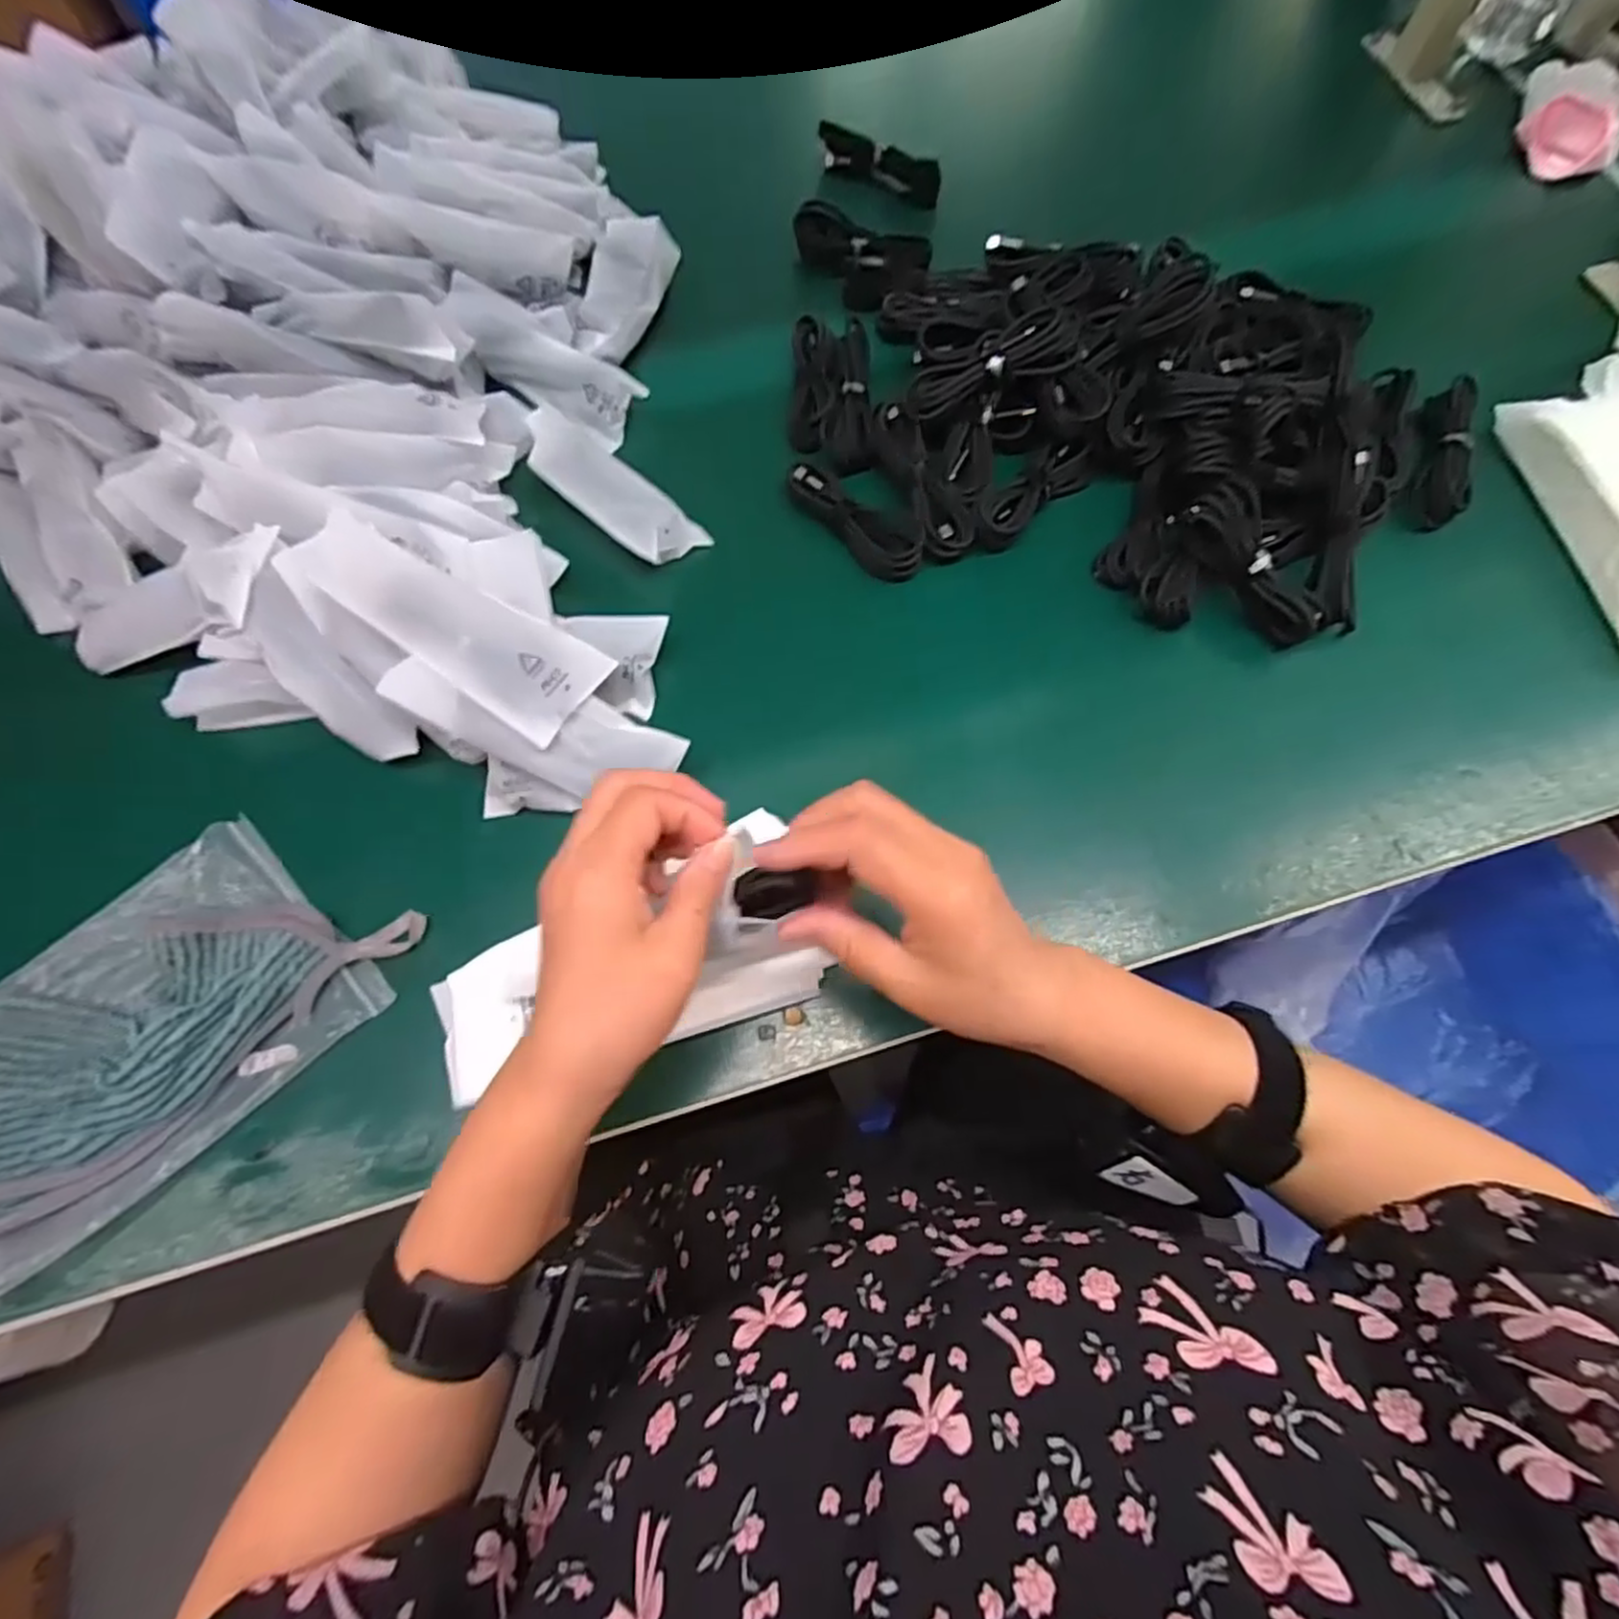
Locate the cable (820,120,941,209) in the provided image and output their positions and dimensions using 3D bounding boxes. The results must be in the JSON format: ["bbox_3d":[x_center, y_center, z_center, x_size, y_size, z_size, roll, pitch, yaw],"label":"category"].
[{"bbox_3d":[0.056,-0.531,0.603,0.111,0.028,0.024,27,71,10],"label":"cable"}]

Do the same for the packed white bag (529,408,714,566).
[{"bbox_3d":[-0.139,-0.215,0.484,0.147,0.023,0.049,41,74,14],"label":"packed white bag"}]

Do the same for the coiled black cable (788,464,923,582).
[{"bbox_3d":[0.029,-0.191,0.480,0.103,0.024,0.034,40,74,14],"label":"coiled black cable"}]

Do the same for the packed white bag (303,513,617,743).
[{"bbox_3d":[-0.191,-0.094,0.391,0.155,0.017,0.058,27,81,-3],"label":"packed white bag"}]

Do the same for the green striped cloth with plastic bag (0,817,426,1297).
[{"bbox_3d":[-0.336,0.104,0.368,0.233,0.027,0.146,-42,75,-14],"label":"green striped cloth with plastic bag"}]

